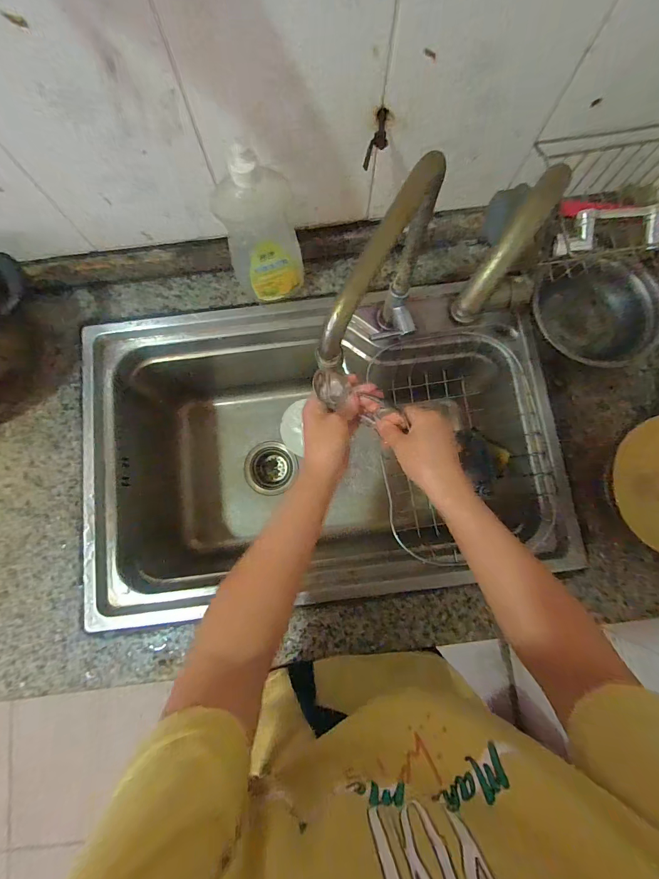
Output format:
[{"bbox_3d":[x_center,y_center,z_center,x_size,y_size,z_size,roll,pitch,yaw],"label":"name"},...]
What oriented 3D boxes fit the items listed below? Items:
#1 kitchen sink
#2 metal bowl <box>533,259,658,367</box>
[{"bbox_3d":[-0.013,0.019,0.661,0.694,0.274,0.455,-7,80,0],"label":"kitchen sink"},{"bbox_3d":[0.397,-0.176,0.544,0.170,0.058,0.153,-27,81,-4],"label":"metal bowl"}]

